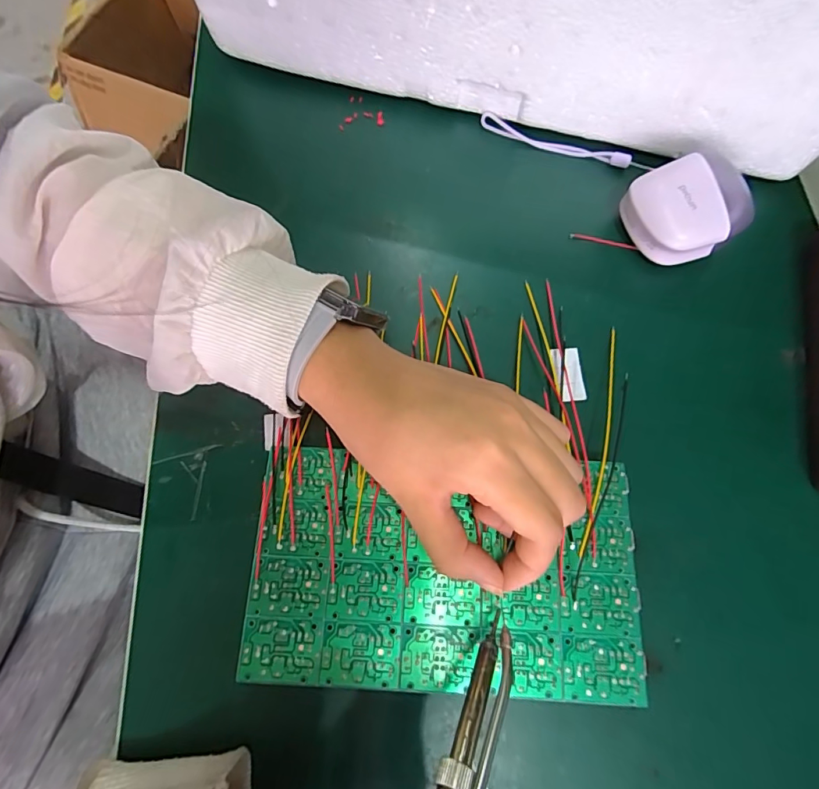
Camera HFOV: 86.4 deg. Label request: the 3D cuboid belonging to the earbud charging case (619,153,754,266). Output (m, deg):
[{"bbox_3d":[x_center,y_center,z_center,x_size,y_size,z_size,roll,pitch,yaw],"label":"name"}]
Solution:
[{"bbox_3d":[0.152,-0.102,0.247,0.043,0.041,0.055,-26,74,-6],"label":"earbud charging case"}]

